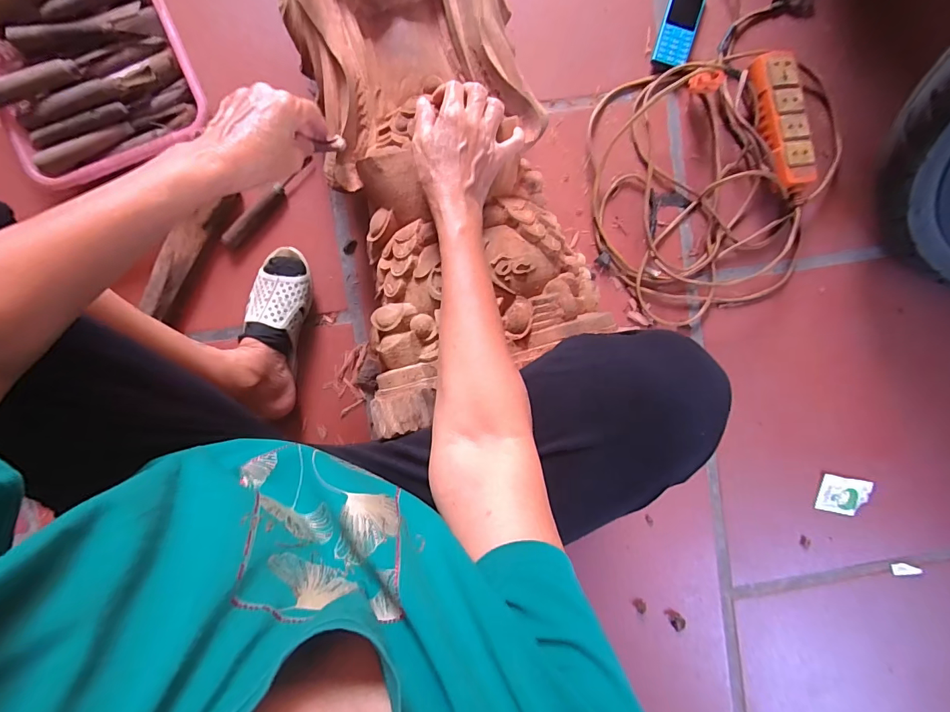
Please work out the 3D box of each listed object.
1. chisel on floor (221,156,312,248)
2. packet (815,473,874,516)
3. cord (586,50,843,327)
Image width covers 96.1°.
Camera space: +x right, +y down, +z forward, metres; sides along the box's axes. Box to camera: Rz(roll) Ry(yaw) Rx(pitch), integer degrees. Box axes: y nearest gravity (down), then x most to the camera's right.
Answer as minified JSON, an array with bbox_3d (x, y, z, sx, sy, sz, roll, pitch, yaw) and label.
[{"bbox_3d":[-0.296,-0.219,0.616,0.164,0.021,0.024,-44,96,0],"label":"chisel on floor"},{"bbox_3d":[0.607,0.230,0.699,0.083,0.009,0.061,10,93,-5],"label":"packet"},{"bbox_3d":[0.350,-0.245,0.620,0.349,0.061,0.350,-12,95,-3],"label":"cord"}]

